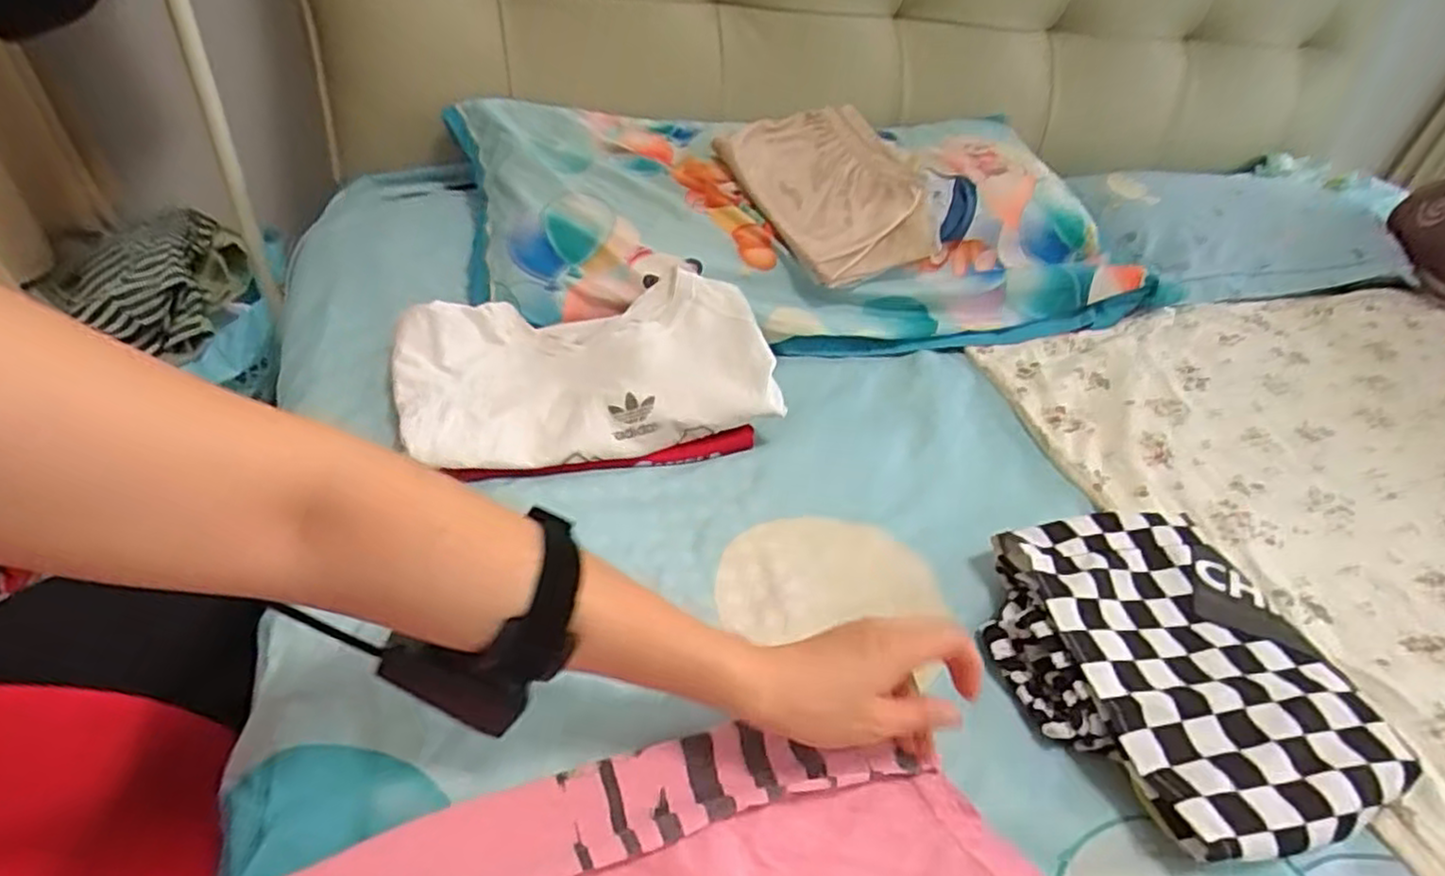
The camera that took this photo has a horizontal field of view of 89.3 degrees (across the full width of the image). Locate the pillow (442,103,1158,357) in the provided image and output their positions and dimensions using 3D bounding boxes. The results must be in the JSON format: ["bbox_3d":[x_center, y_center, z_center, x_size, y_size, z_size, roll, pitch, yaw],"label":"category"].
[{"bbox_3d":[0.074,-0.253,0.842,0.682,0.132,0.348,-5,39,-15],"label":"pillow"}]

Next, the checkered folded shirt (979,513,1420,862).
[{"bbox_3d":[0.293,0.145,0.473,0.207,0.046,0.220,-6,40,-16],"label":"checkered folded shirt"}]

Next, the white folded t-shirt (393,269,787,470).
[{"bbox_3d":[-0.112,-0.065,0.619,0.294,0.033,0.189,-10,47,-14],"label":"white folded t-shirt"}]

